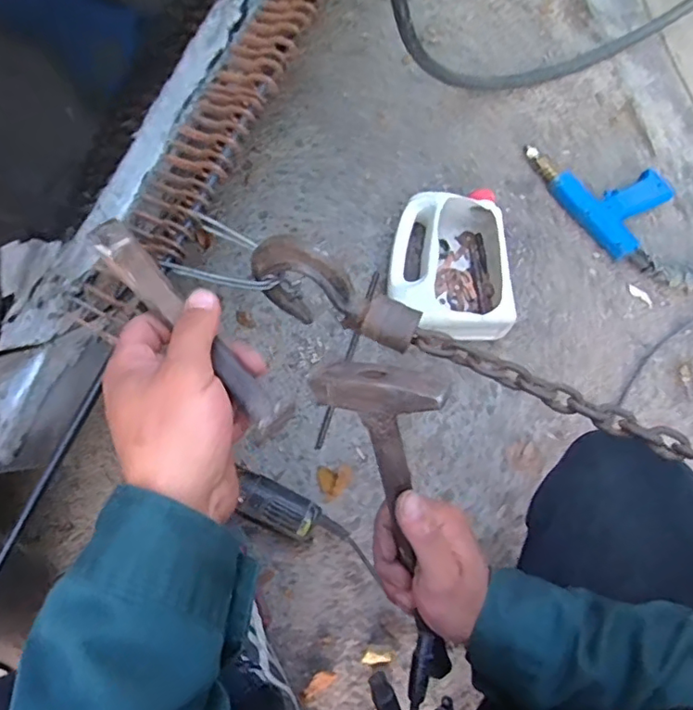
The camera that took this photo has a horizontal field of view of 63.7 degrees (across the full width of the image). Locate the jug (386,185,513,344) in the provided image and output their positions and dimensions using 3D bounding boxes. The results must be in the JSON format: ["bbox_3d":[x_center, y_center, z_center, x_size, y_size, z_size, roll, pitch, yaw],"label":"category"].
[{"bbox_3d":[0.154,-0.136,0.855,0.174,0.087,0.236,1,72,-2],"label":"jug"}]

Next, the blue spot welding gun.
[{"bbox_3d":[0.431,-0.273,0.923,0.150,0.042,0.281,-36,77,-12],"label":"blue spot welding gun"}]

